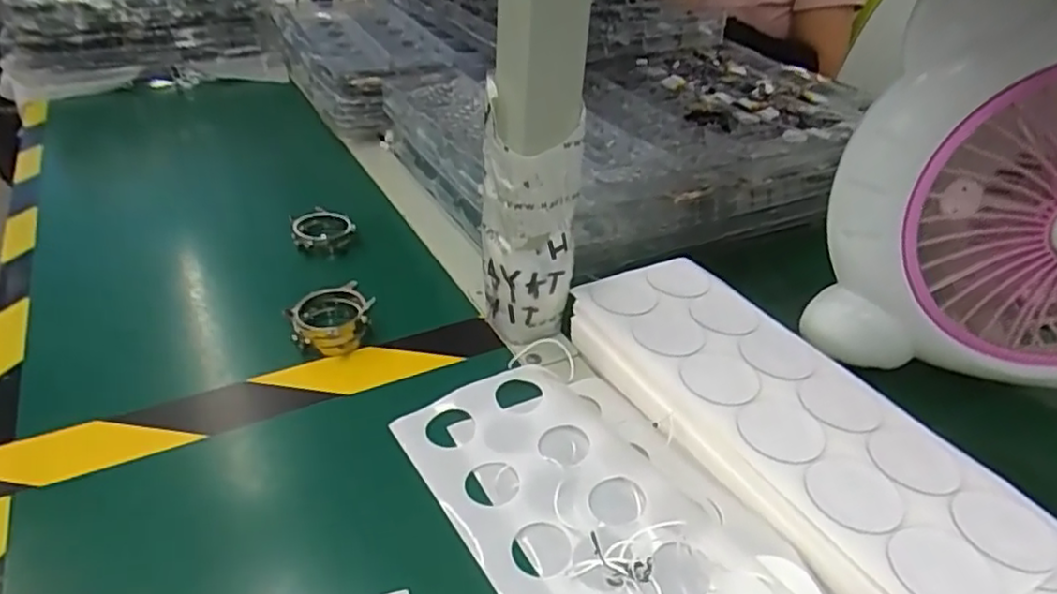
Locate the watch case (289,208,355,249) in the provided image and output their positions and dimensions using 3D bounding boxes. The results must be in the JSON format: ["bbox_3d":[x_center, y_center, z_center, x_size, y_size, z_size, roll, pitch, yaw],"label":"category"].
[{"bbox_3d":[-0.169,-0.054,0.553,0.049,0.016,0.056,-9,36,-17],"label":"watch case"}]

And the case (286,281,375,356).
[{"bbox_3d":[-0.131,0.017,0.449,0.050,0.027,0.047,-5,35,-12],"label":"case"}]

